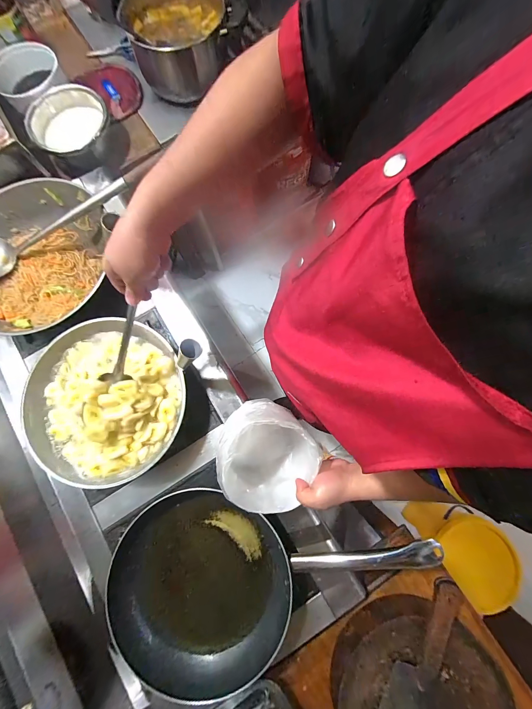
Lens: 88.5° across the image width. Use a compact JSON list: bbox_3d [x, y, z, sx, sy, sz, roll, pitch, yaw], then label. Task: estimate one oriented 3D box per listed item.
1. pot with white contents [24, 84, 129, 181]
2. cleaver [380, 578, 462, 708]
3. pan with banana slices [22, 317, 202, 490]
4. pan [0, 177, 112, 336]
[{"bbox_3d":[-0.478,-0.569,0.697,0.207,0.087,0.188,-32,80,-5],"label":"pot with white contents"},{"bbox_3d":[0.239,0.530,0.431,0.085,0.047,0.313,21,80,5],"label":"cleaver"},{"bbox_3d":[-0.297,0.075,0.493,0.282,0.086,0.288,0,79,1],"label":"pan with banana slices"},{"bbox_3d":[-0.480,-0.199,0.579,0.296,0.078,0.333,-6,79,0],"label":"pan"}]

